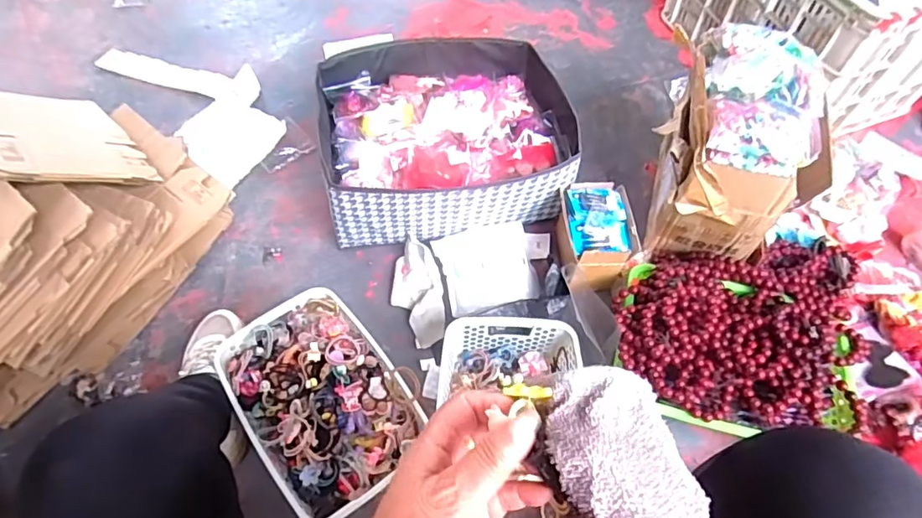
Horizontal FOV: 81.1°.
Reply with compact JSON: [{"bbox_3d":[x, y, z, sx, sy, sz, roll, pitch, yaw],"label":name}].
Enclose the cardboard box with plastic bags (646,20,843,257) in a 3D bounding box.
[{"bbox_3d":[0.410,-0.156,0.859,0.189,0.318,0.245,2,59,1],"label":"cardboard box with plastic bags"}]

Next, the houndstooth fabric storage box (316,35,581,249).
[{"bbox_3d":[-0.031,-0.212,0.977,0.409,0.165,0.361,-11,60,-7],"label":"houndstooth fabric storage box"}]

